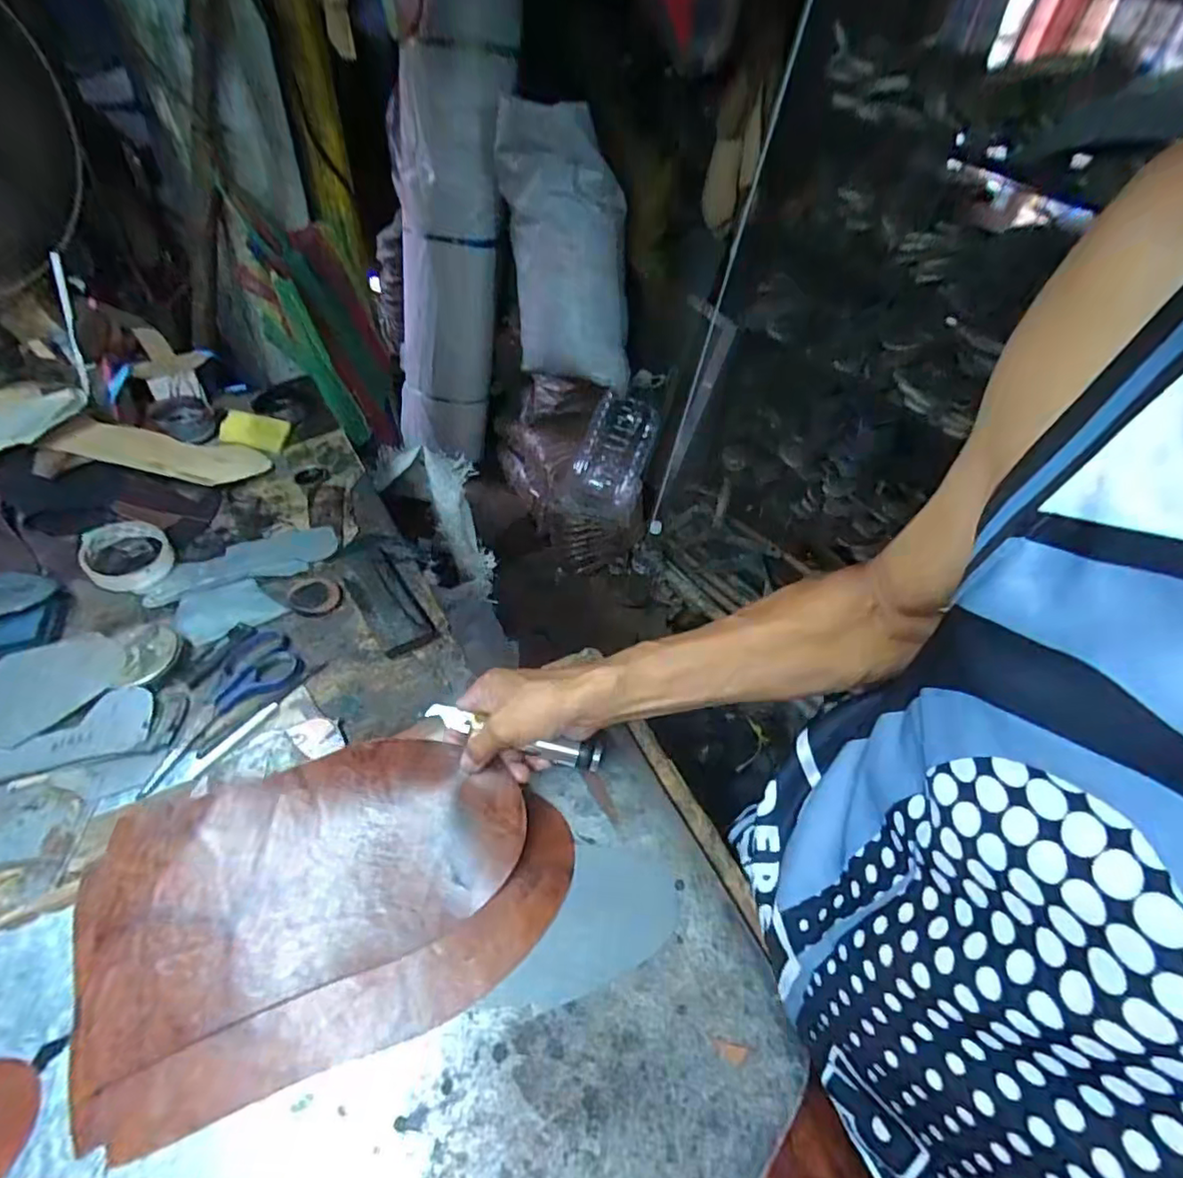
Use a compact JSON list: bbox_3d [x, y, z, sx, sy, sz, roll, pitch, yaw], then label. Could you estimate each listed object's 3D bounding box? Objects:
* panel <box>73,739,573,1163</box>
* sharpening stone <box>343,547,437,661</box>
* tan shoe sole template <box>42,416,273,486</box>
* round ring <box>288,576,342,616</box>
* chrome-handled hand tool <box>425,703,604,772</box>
[{"bbox_3d":[-0.192,0.216,0.448,0.333,0.043,0.212,-15,50,-15],"label":"panel"},{"bbox_3d":[-0.222,0.013,0.665,0.059,0.013,0.143,-24,54,-26],"label":"sharpening stone"},{"bbox_3d":[-0.564,-0.182,0.811,0.234,0.019,0.098,8,45,-20],"label":"tan shoe sole template"},{"bbox_3d":[-0.305,0.006,0.670,0.059,0.007,0.050,10,47,3],"label":"round ring"},{"bbox_3d":[-0.062,0.117,0.487,0.143,0.018,0.019,15,48,3],"label":"chrome-handled hand tool"}]

